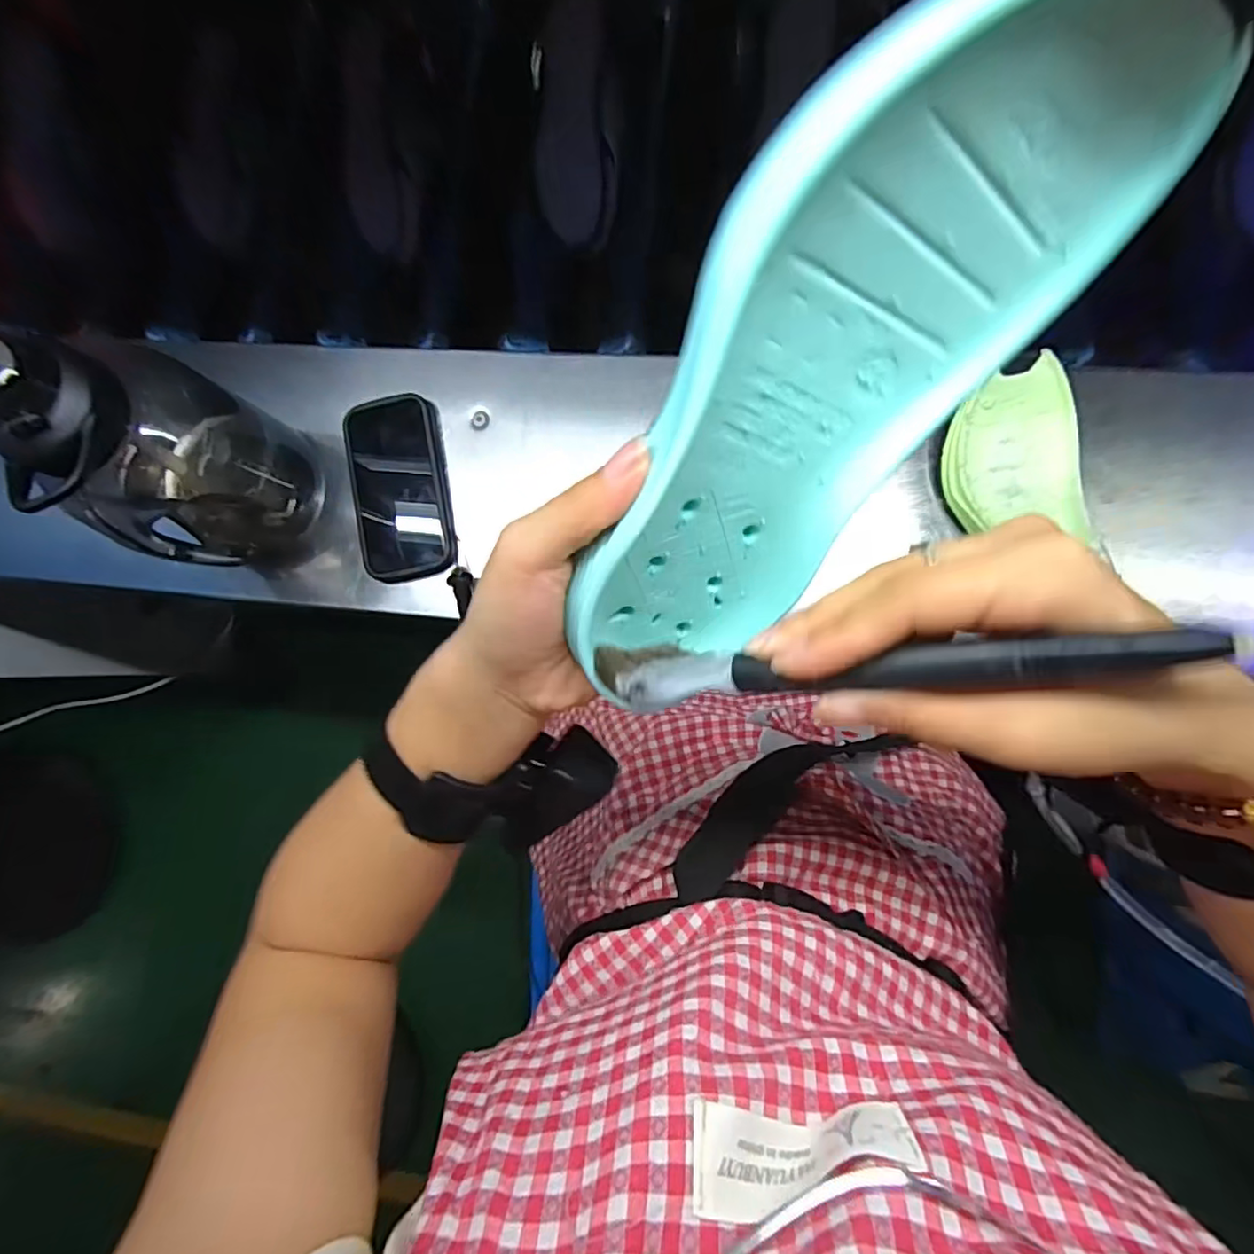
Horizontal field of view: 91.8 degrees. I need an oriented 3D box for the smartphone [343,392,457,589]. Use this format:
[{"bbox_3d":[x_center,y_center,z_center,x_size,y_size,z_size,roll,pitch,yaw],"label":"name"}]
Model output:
[{"bbox_3d":[-0.196,-0.120,0.519,0.080,0.020,0.150,-8,85,6],"label":"smartphone"}]

